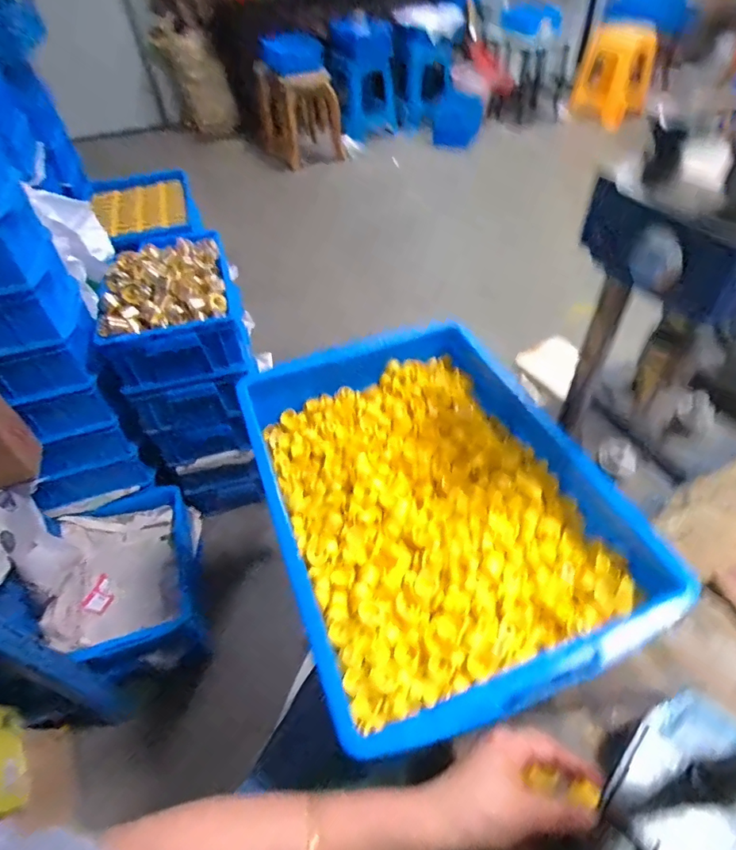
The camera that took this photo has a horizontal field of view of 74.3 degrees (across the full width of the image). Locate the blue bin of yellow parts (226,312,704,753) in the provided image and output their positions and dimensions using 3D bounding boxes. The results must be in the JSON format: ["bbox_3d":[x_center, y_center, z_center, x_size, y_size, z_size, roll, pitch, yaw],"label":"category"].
[{"bbox_3d":[0.073,0.075,0.594,0.365,0.092,0.498,-18,49,-11],"label":"blue bin of yellow parts"}]

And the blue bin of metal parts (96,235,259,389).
[{"bbox_3d":[-0.417,-0.244,1.050,0.269,0.176,0.274,-14,49,-7],"label":"blue bin of metal parts"}]

